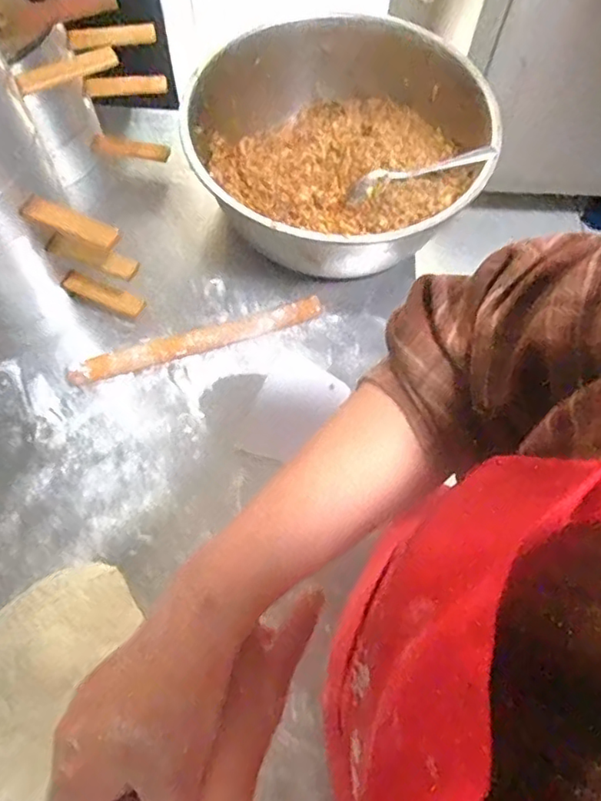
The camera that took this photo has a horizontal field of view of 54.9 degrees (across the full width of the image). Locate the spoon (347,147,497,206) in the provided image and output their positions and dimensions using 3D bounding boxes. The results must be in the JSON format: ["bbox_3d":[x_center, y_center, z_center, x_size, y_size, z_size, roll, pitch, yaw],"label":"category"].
[{"bbox_3d":[0.133,-0.259,0.652,0.163,0.021,0.035,-11,66,13],"label":"spoon"}]

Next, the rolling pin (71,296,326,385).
[{"bbox_3d":[-0.115,-0.066,0.666,0.291,0.030,0.024,-18,68,-8],"label":"rolling pin"}]

